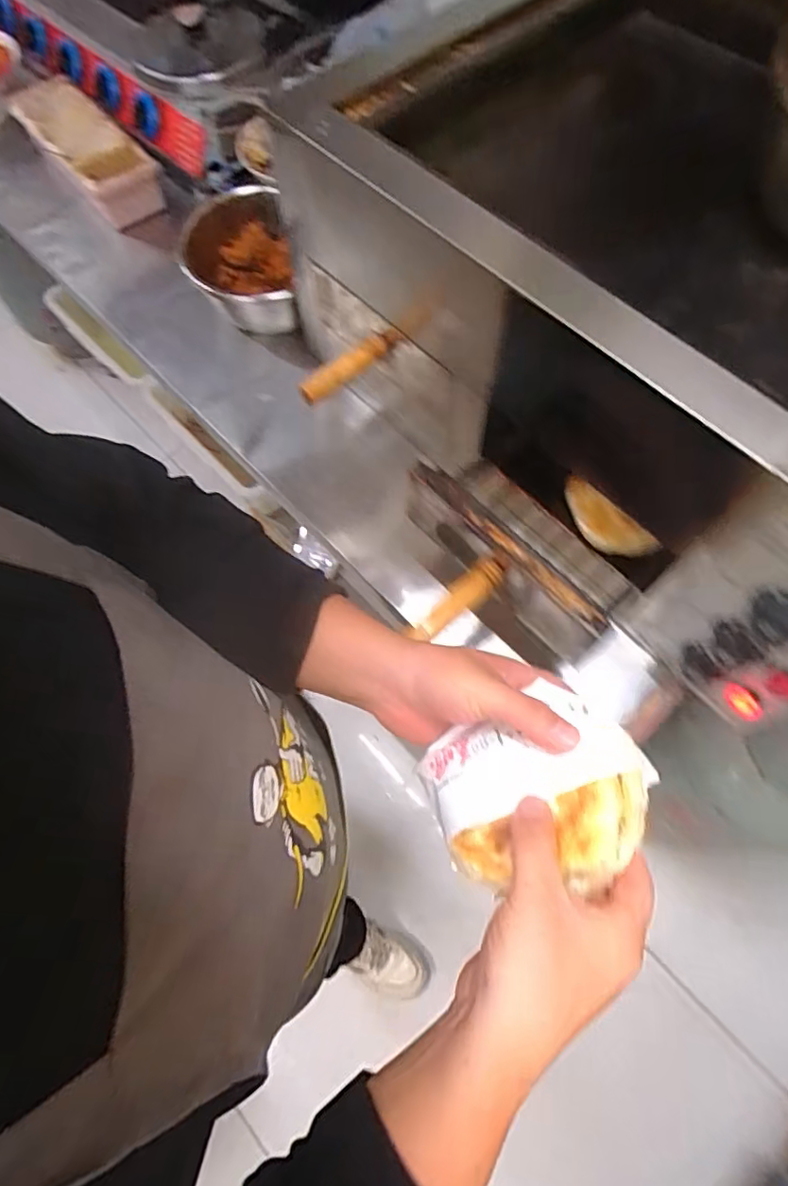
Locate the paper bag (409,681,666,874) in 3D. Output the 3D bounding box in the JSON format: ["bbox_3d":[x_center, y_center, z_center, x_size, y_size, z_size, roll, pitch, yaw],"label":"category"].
[{"bbox_3d":[0.079,0.106,0.364,0.137,0.031,0.071,-20,67,17],"label":"paper bag"}]

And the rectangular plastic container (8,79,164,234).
[{"bbox_3d":[-0.487,-0.706,0.936,0.122,0.081,0.282,-37,72,-13],"label":"rectangular plastic container"}]

